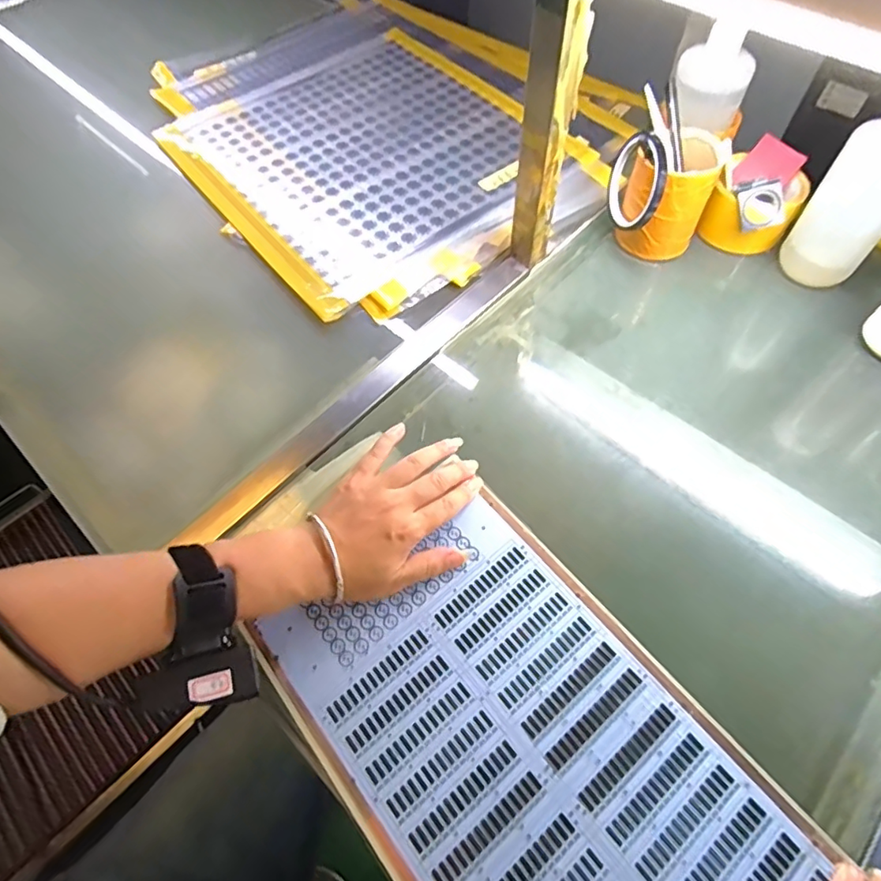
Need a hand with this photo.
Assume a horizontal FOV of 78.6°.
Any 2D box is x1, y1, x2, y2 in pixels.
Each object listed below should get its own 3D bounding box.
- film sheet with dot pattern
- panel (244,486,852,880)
[{"bbox_3d":[-0.094,-0.377,0.696,0.402,0.015,0.427,-36,66,-15],"label":"film sheet with dot pattern"},{"bbox_3d":[0.063,0.216,0.361,0.217,0.008,0.348,-37,67,-16],"label":"panel"}]

